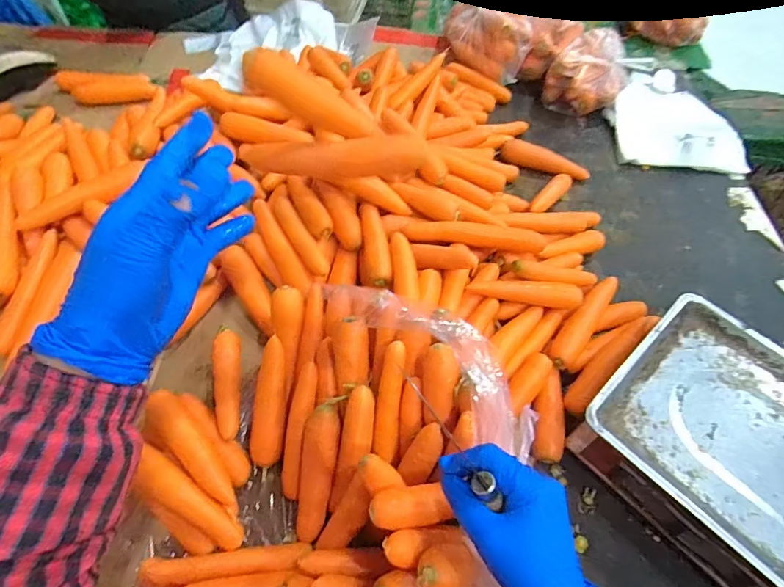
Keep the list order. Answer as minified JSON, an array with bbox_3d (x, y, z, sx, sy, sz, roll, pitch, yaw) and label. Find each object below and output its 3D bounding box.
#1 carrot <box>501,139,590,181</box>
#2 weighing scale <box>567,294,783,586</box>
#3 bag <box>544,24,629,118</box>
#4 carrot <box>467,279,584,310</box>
[{"bbox_3d":[0.281,-0.240,0.796,0.165,0.046,0.040,22,59,13],"label":"carrot"},{"bbox_3d":[0.405,0.196,0.478,0.244,0.110,0.339,-38,64,-23],"label":"weighing scale"},{"bbox_3d":[0.406,-0.454,0.889,0.146,0.124,0.139,35,62,20],"label":"bag"},{"bbox_3d":[0.182,-0.001,0.586,0.149,0.025,0.034,5,56,3],"label":"carrot"}]

